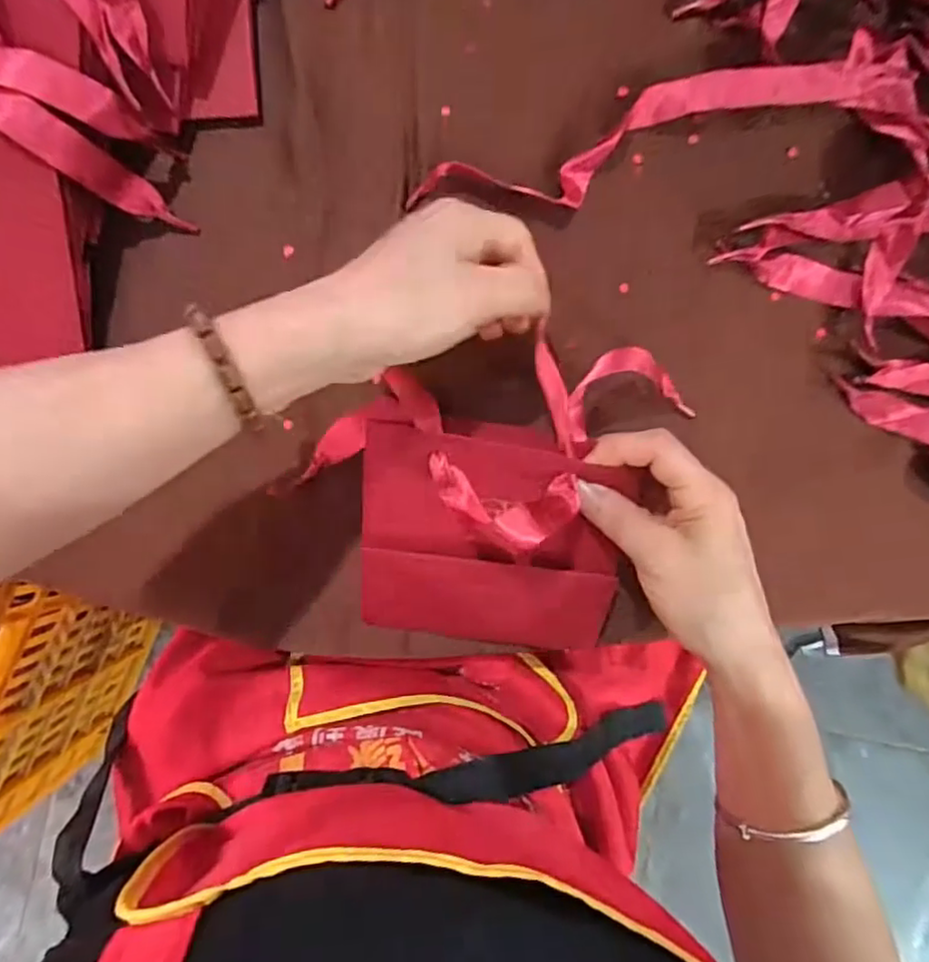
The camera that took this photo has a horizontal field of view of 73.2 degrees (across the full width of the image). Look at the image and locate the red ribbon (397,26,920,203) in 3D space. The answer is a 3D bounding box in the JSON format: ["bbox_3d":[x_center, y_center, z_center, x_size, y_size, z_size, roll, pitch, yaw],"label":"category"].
[{"bbox_3d":[0.113,-0.193,0.344,0.281,0.017,0.044,-18,89,-2],"label":"red ribbon"}]

